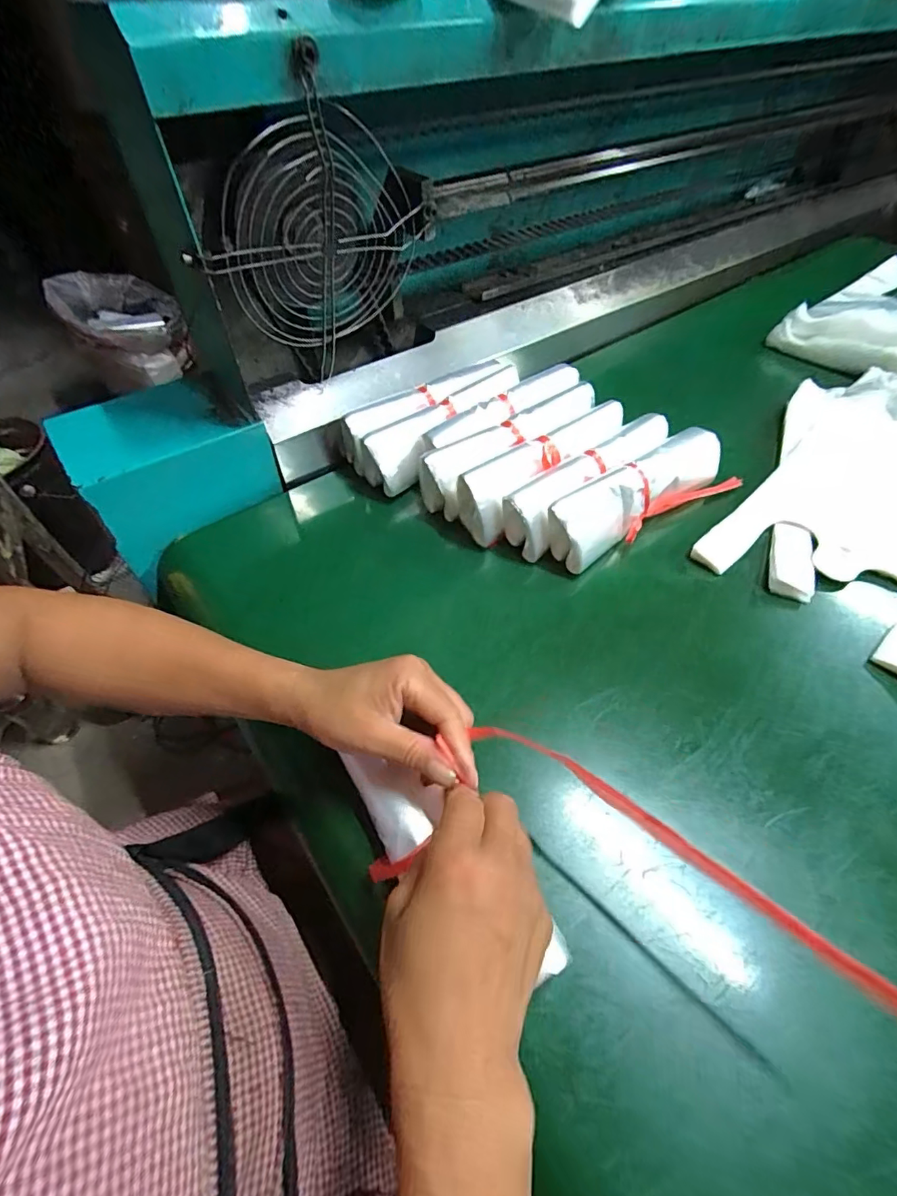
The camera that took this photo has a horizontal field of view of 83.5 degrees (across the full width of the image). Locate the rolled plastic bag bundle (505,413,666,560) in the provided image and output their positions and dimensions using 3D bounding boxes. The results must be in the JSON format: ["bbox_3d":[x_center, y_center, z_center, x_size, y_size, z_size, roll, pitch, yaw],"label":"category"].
[{"bbox_3d":[0.145,-0.116,0.500,0.208,0.053,0.046,-33,57,-22],"label":"rolled plastic bag bundle"}]

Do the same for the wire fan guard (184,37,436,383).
[{"bbox_3d":[-0.100,-0.300,0.441,0.169,0.211,0.028,-47,71,15],"label":"wire fan guard"}]

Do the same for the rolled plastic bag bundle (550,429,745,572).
[{"bbox_3d":[0.191,-0.100,0.489,0.215,0.057,0.059,-29,56,-19],"label":"rolled plastic bag bundle"}]

